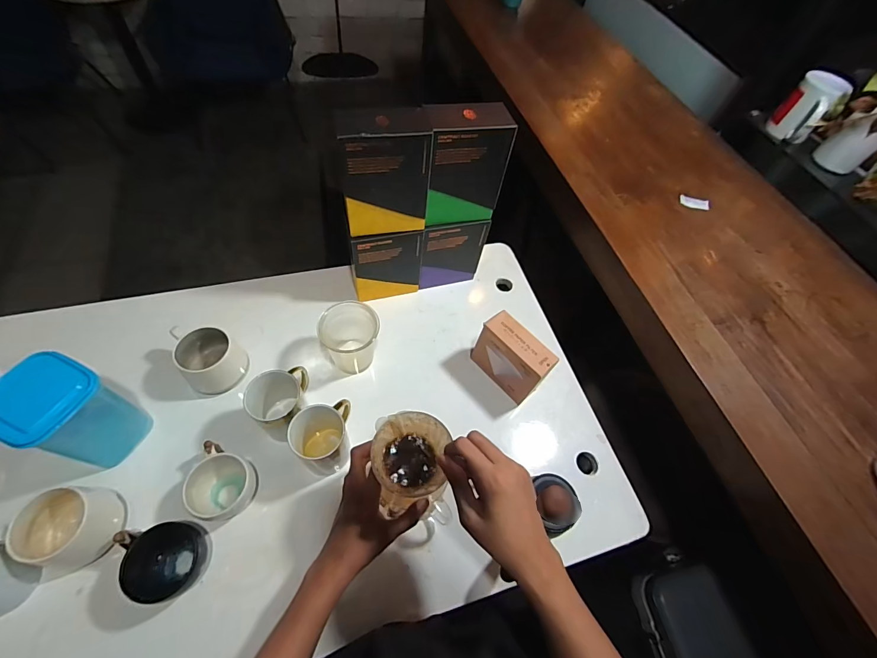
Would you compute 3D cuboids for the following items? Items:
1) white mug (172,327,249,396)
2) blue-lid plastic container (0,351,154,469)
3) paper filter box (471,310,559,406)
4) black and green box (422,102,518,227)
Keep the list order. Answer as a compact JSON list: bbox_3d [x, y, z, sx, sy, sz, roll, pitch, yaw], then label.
[{"bbox_3d":[-0.360,0.043,0.599,0.100,0.080,0.084,39,62,17],"label":"white mug"},{"bbox_3d":[-0.460,0.113,0.495,0.081,0.157,0.093,25,59,9],"label":"blue-lid plastic container"},{"bbox_3d":[0.121,0.049,0.627,0.053,0.108,0.121,-36,69,-25],"label":"paper filter box"},{"bbox_3d":[0.035,-0.244,0.579,0.120,0.163,0.069,-11,60,-13],"label":"black and green box"}]

